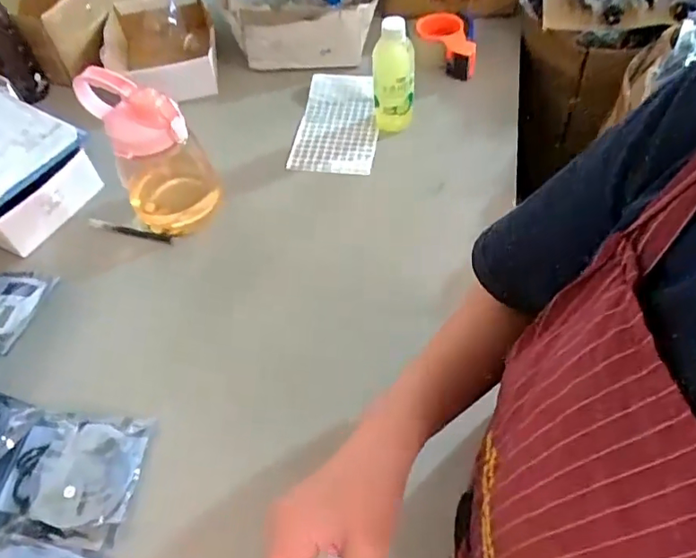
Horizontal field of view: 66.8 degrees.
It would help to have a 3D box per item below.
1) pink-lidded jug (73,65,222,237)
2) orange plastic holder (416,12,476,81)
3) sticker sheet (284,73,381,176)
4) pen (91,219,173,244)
[{"bbox_3d":[-0.244,-0.157,0.678,0.116,0.215,0.110,-24,57,-12],"label":"pink-lidded jug"},{"bbox_3d":[0.168,-0.395,0.890,0.093,0.066,0.147,-3,55,2],"label":"orange plastic holder"},{"bbox_3d":[-0.015,-0.247,0.831,0.126,0.017,0.221,3,63,14],"label":"sticker sheet"},{"bbox_3d":[-0.301,-0.066,0.725,0.120,0.015,0.014,13,57,13],"label":"pen"}]

